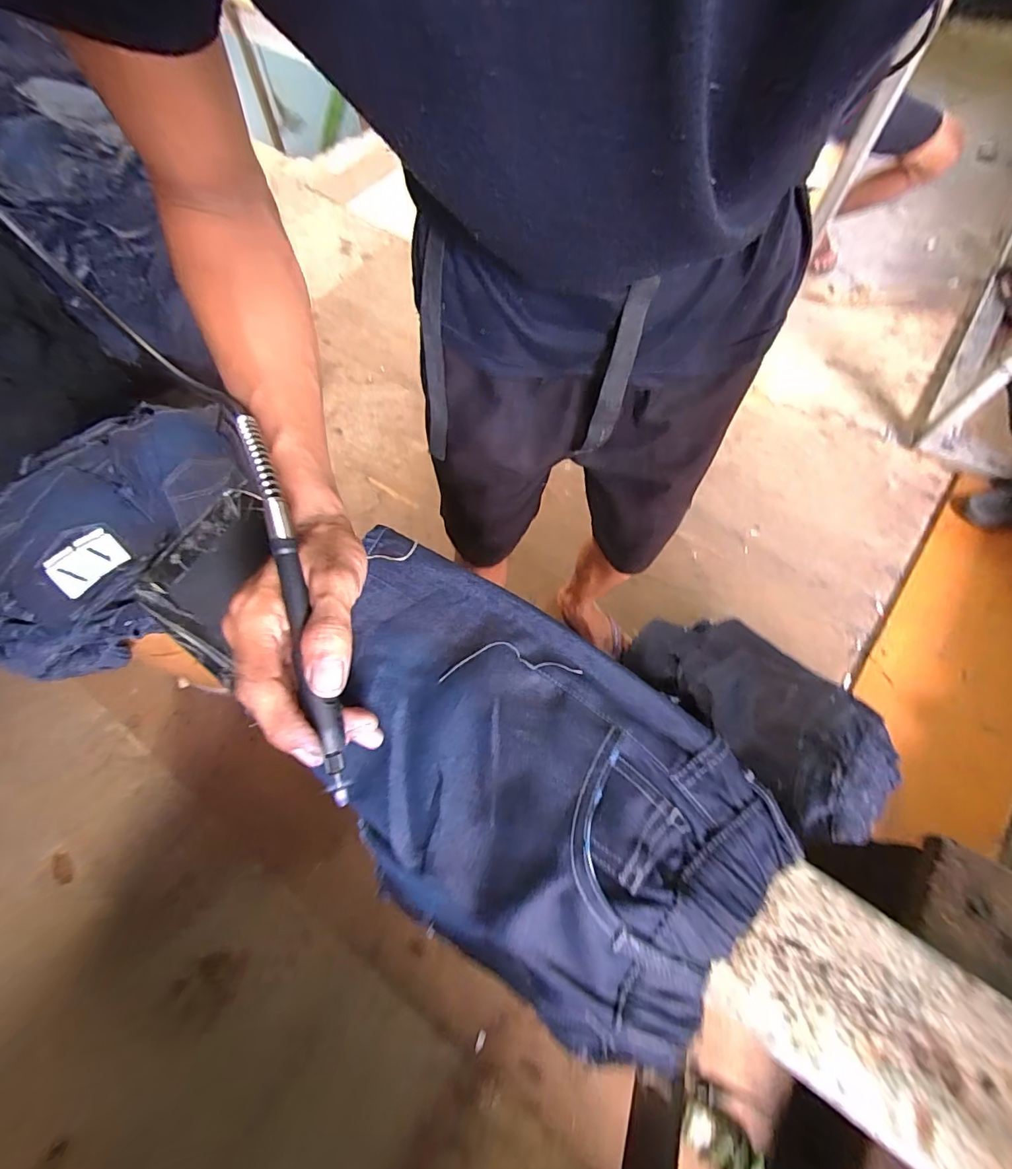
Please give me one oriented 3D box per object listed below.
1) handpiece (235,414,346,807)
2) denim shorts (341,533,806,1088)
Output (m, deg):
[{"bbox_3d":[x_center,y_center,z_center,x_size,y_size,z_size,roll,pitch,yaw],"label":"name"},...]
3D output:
[{"bbox_3d":[-0.122,0.004,0.280,0.017,0.022,0.233,-17,80,-5],"label":"handpiece"},{"bbox_3d":[0.000,0.107,0.300,0.303,0.036,0.178,35,69,20],"label":"denim shorts"}]

